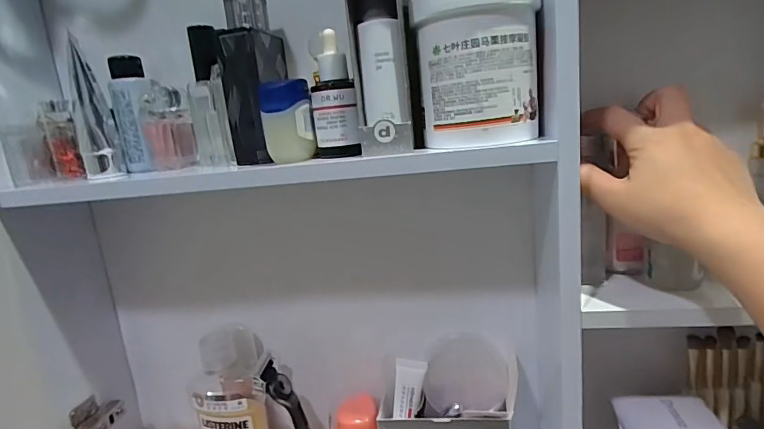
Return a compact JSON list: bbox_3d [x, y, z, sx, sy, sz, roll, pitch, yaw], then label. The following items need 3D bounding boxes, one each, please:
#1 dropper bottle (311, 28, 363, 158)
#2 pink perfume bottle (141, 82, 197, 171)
[{"bbox_3d":[-0.035,-0.092,0.348,0.040,0.092,0.030,-2,3,17],"label":"dropper bottle"},{"bbox_3d":[-0.192,-0.078,0.403,0.036,0.072,0.025,-12,14,-26],"label":"pink perfume bottle"}]

